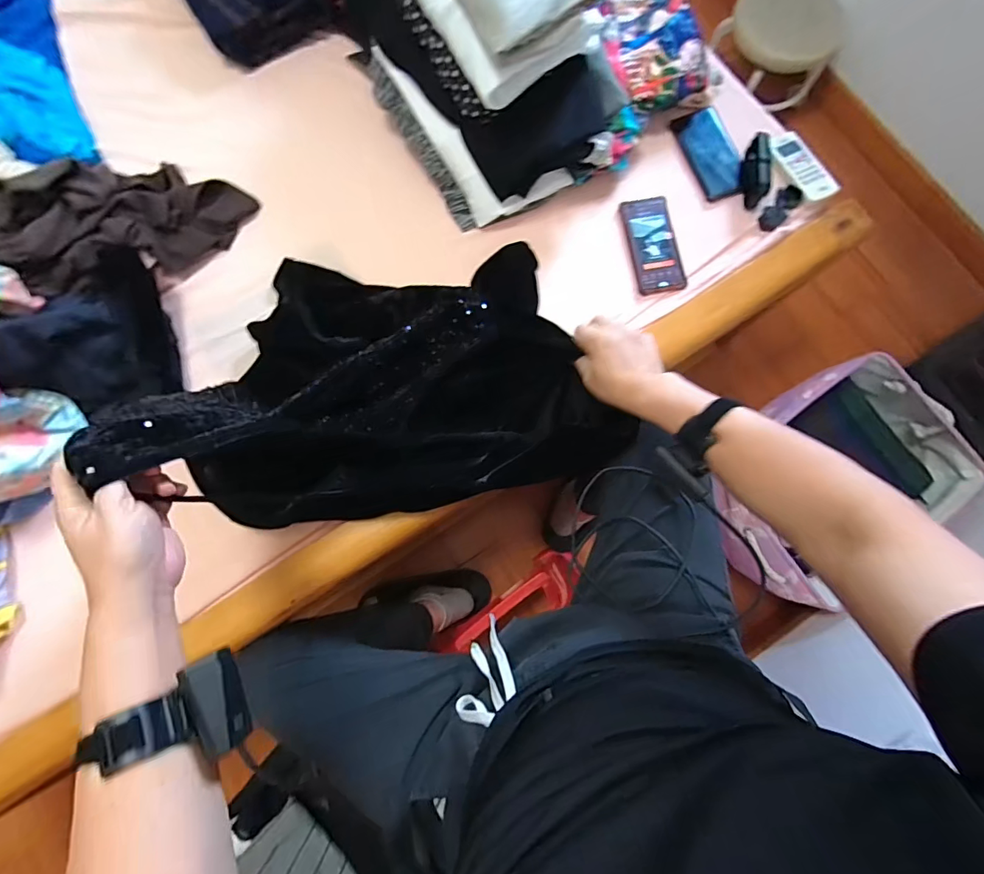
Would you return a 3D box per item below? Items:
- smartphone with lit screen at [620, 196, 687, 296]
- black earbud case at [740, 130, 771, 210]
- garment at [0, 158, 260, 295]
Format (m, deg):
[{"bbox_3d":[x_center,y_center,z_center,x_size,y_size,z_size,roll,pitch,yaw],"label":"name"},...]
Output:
[{"bbox_3d":[0.259,-0.310,0.738,0.077,0.011,0.166,-9,79,-2],"label":"smartphone with lit screen"},{"bbox_3d":[0.421,-0.427,0.735,0.029,0.054,0.103,6,79,0],"label":"black earbud case"},{"bbox_3d":[-0.551,-0.333,0.682,0.350,0.095,0.169,-21,79,-26],"label":"garment"}]

